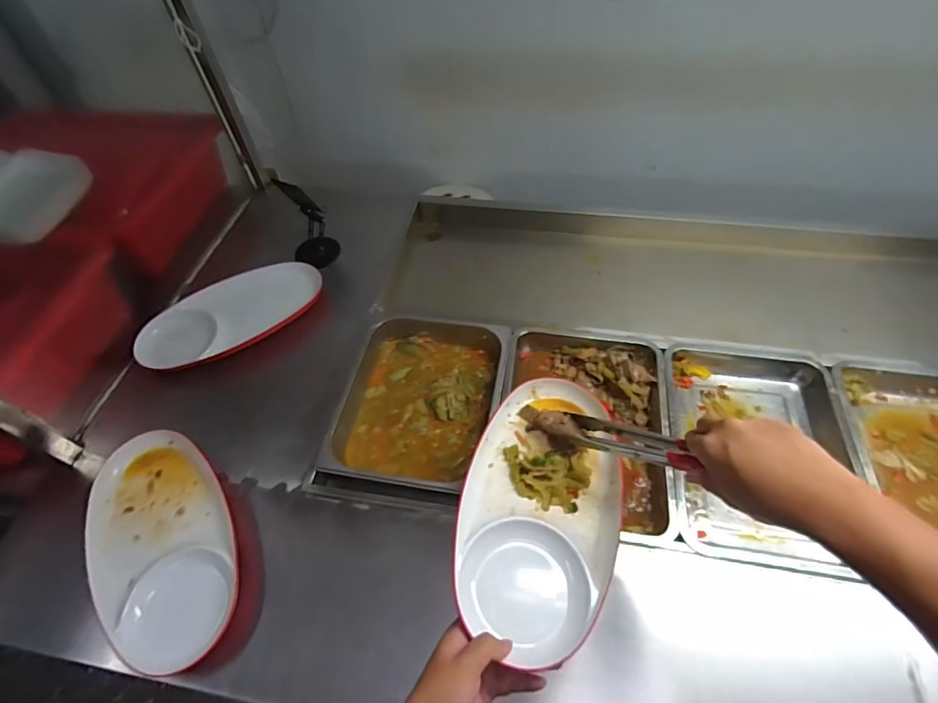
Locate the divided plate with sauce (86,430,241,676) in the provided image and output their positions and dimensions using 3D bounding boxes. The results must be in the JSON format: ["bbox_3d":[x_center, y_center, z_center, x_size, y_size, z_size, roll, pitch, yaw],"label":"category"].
[{"bbox_3d":[-0.422,0.258,0.642,0.173,0.035,0.339,-25,55,-18],"label":"divided plate with sauce"}]

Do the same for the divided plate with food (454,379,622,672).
[{"bbox_3d":[0.086,0.164,0.544,0.174,0.051,0.325,14,53,11],"label":"divided plate with food"}]

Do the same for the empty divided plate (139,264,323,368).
[{"bbox_3d":[-0.438,-0.073,0.864,0.328,0.024,0.129,-28,91,-12],"label":"empty divided plate"}]

